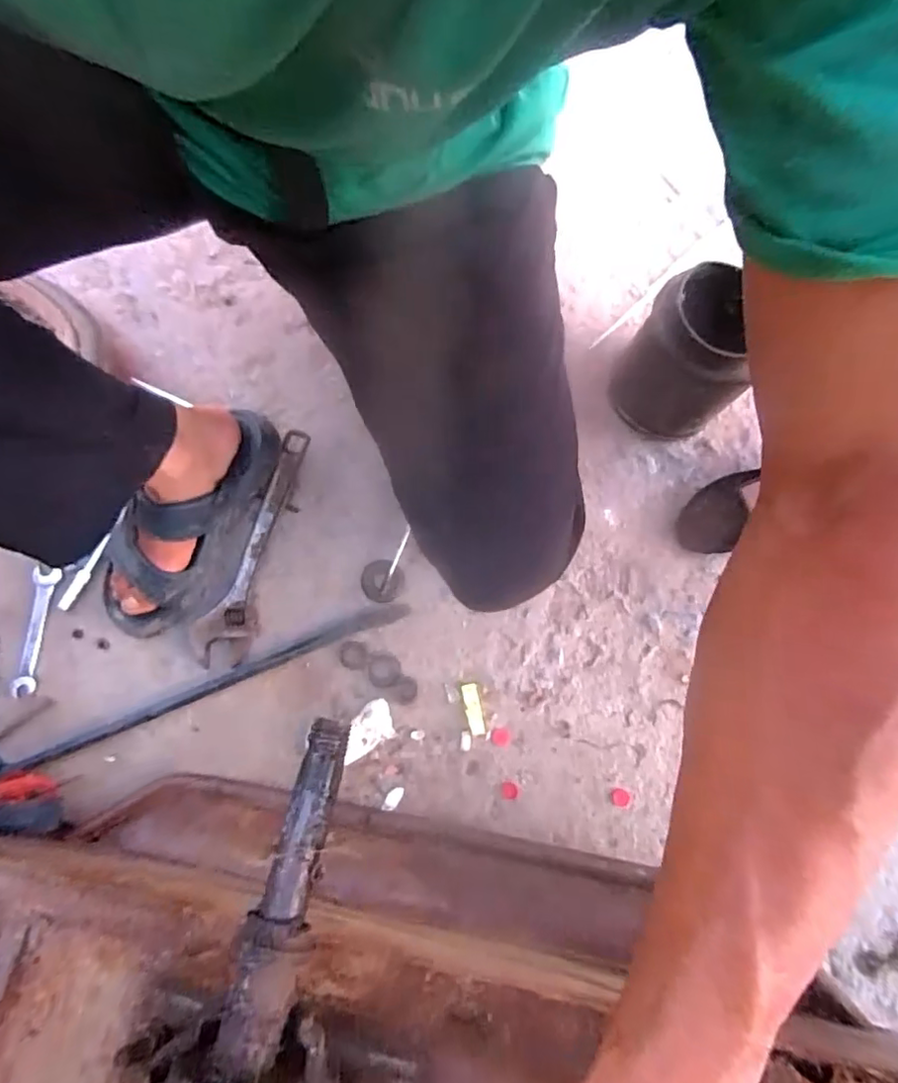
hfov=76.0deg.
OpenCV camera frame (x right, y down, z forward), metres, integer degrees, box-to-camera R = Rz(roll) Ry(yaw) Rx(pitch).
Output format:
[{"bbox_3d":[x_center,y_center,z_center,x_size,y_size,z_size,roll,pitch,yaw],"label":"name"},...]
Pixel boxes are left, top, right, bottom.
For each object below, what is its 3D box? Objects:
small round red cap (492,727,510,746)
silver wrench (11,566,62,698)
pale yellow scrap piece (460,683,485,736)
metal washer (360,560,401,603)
[{"bbox_3d":[0.058,0.222,0.651,0.020,0.004,0.020,0,76,-1],"label":"small round red cap"},{"bbox_3d":[-0.485,0.104,0.673,0.031,0.006,0.146,3,76,0],"label":"silver wrench"},{"bbox_3d":[0.028,0.189,0.648,0.019,0.004,0.056,-11,76,-3],"label":"pale yellow scrap piece"},{"bbox_3d":[-0.081,0.048,0.686,0.048,0.005,0.049,-2,77,9],"label":"metal washer"}]

